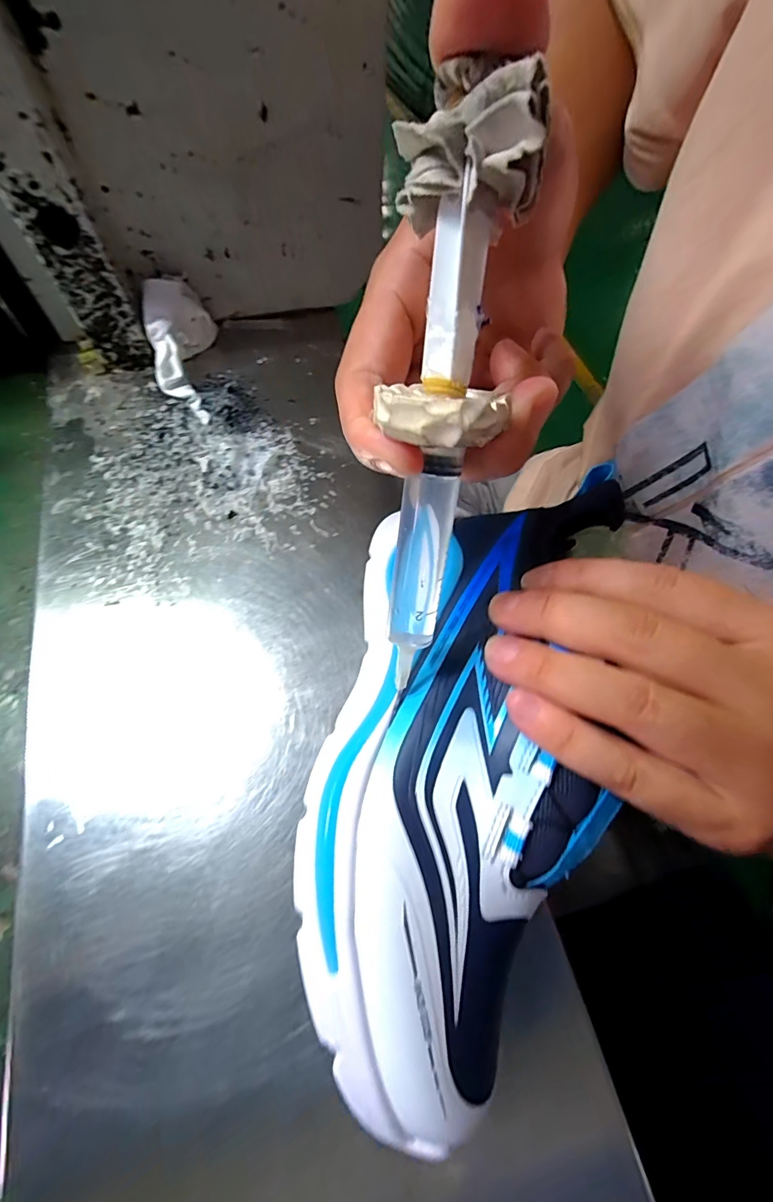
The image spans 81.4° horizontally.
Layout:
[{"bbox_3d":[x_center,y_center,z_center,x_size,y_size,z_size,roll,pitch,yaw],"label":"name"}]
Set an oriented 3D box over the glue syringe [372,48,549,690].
[{"bbox_3d":[0.013,-0.051,0.112,0.030,0.025,0.128,7,97,6],"label":"glue syringe"}]

